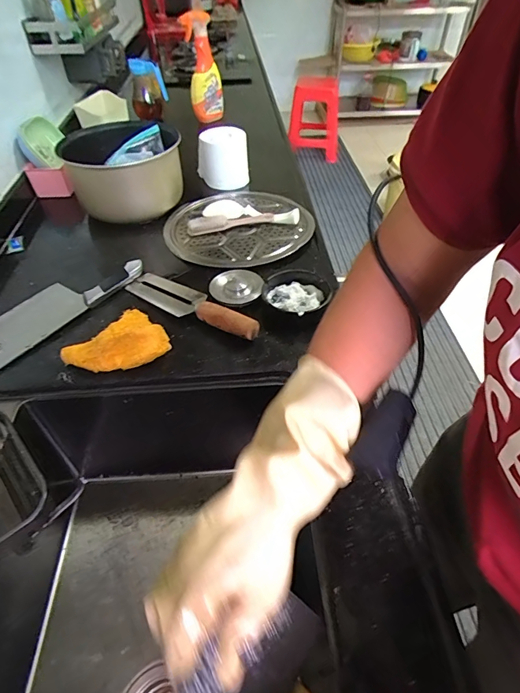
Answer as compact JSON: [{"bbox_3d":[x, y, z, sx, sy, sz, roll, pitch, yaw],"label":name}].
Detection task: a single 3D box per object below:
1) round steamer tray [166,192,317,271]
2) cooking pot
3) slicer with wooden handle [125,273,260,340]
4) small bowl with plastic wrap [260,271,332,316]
[{"bbox_3d":[-0.041,-0.233,0.780,0.271,0.017,0.263,-1,46,1],"label":"round steamer tray"},{"bbox_3d":[-0.261,-0.345,0.806,0.219,0.126,0.221,-17,46,-12],"label":"cooking pot"},{"bbox_3d":[-0.104,-0.068,0.605,0.238,0.033,0.059,28,53,26],"label":"slicer with wooden handle"},{"bbox_3d":[0.054,-0.082,0.617,0.094,0.024,0.083,-12,47,-9],"label":"small bowl with plastic wrap"}]

